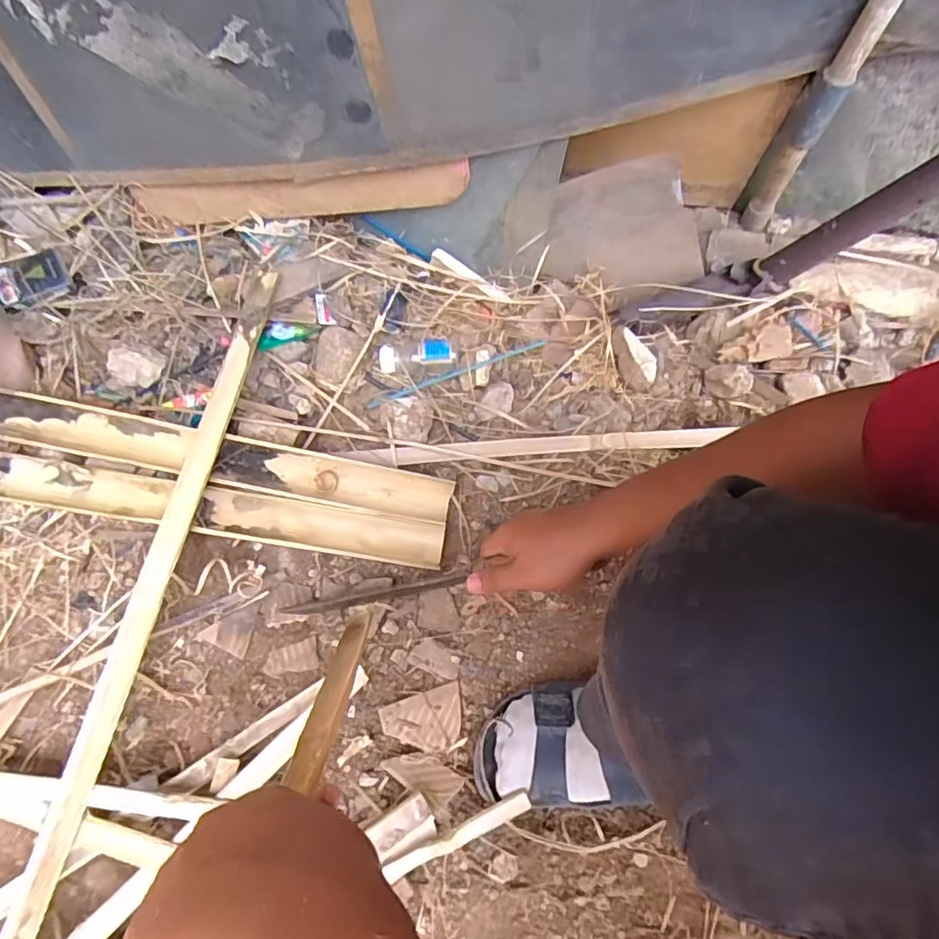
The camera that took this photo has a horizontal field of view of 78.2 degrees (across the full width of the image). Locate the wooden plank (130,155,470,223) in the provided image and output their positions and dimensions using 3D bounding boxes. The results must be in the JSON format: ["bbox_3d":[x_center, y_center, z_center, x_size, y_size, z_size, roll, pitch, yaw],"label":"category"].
[{"bbox_3d":[-0.211,-0.336,0.705,0.425,0.062,0.012,2,68,13],"label":"wooden plank"}]

